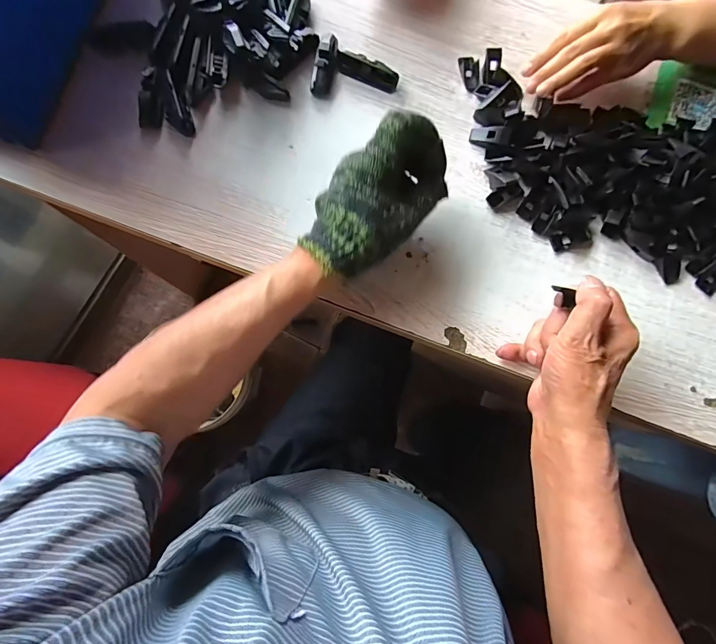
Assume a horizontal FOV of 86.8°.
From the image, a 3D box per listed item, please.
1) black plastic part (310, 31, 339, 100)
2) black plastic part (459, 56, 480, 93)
[{"bbox_3d":[-0.036,-0.284,0.418,0.023,0.021,0.067,12,80,1],"label":"black plastic part"},{"bbox_3d":[0.127,-0.282,0.429,0.019,0.008,0.042,-4,80,-2],"label":"black plastic part"}]

